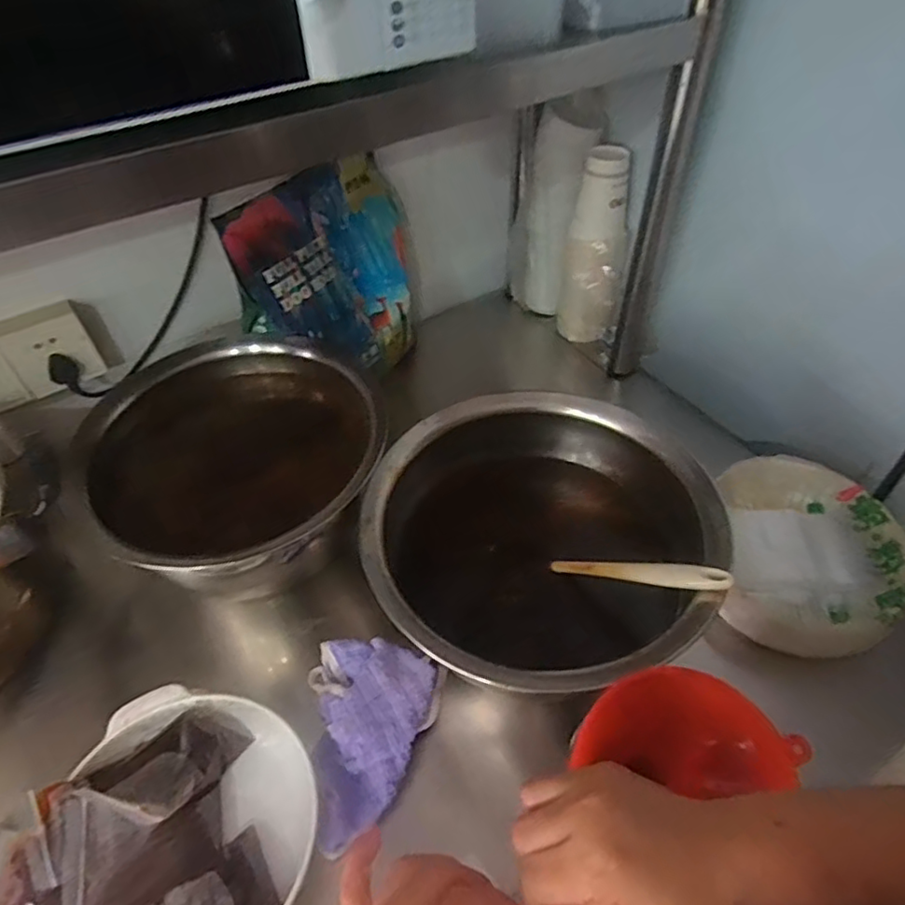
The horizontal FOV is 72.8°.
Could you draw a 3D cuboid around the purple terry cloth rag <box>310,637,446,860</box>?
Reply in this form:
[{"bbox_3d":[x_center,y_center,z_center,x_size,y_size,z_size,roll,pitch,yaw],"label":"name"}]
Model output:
[{"bbox_3d":[-0.069,0.249,0.545,0.117,0.050,0.168,-5,47,-4],"label":"purple terry cloth rag"}]

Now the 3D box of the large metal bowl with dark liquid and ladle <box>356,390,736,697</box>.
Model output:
[{"bbox_3d":[0.081,0.090,0.585,0.309,0.131,0.312,-1,47,1],"label":"large metal bowl with dark liquid and ladle"}]

